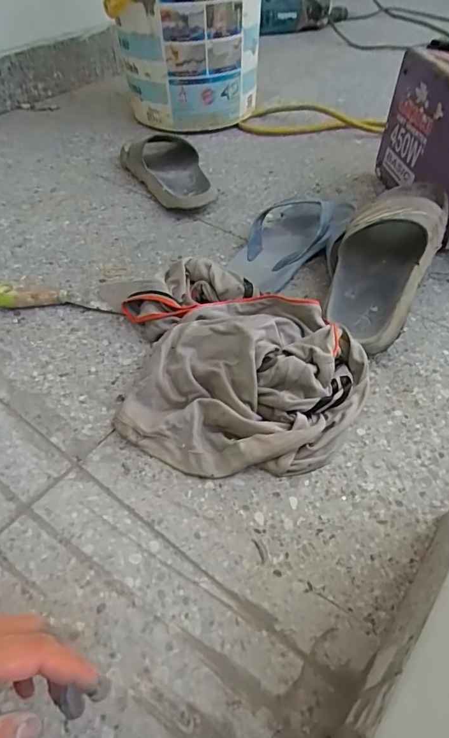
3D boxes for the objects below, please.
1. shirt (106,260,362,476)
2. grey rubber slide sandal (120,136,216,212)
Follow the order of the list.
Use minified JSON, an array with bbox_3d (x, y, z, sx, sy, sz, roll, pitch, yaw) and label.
[{"bbox_3d":[0.011,-0.025,0.479,0.257,0.062,0.281,-7,49,-6],"label":"shirt"},{"bbox_3d":[-0.088,-0.333,0.751,0.099,0.053,0.227,-24,53,-20],"label":"grey rubber slide sandal"}]

